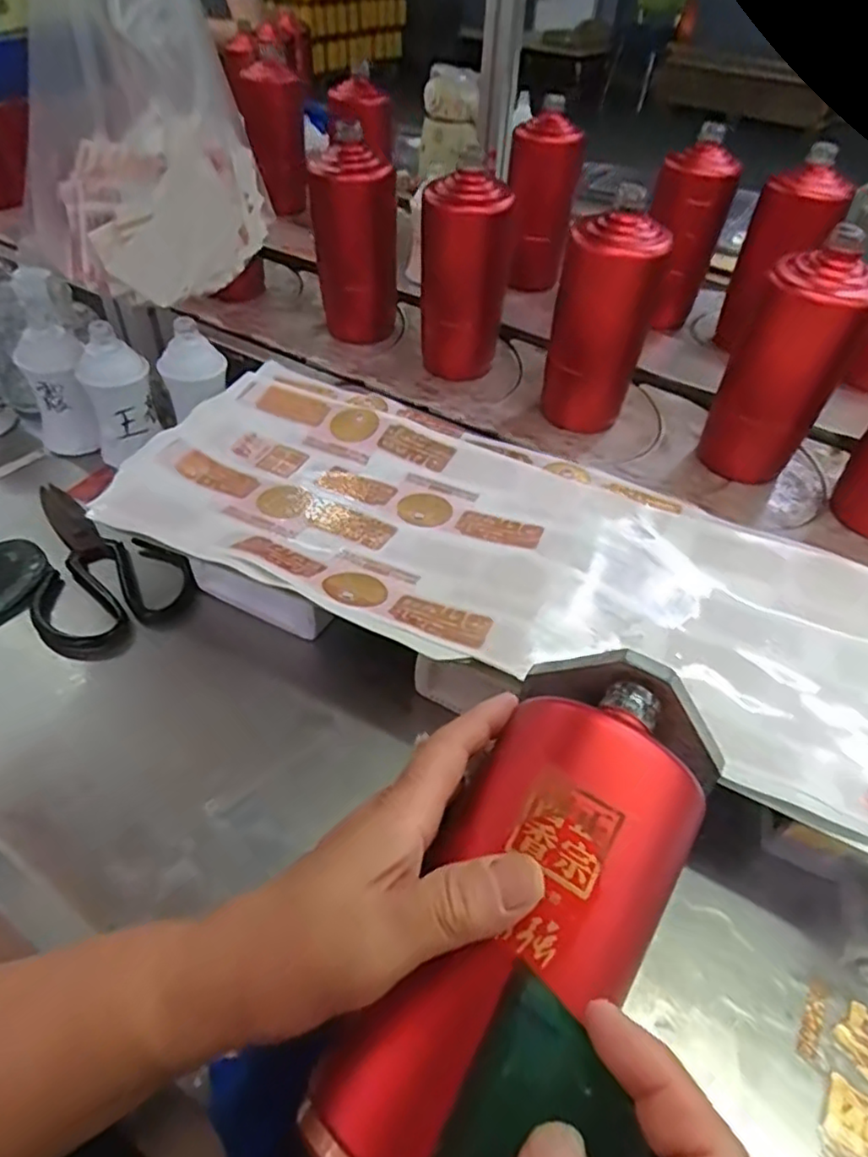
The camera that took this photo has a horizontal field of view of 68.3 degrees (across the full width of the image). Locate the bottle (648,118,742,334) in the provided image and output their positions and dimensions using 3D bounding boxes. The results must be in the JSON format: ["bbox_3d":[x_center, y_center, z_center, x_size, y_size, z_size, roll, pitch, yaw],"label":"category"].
[{"bbox_3d":[0.277,-0.386,0.723,0.072,0.182,0.076,-31,56,-29],"label":"bottle"}]

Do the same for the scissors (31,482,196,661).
[{"bbox_3d":[-0.260,-0.020,0.487,0.102,0.019,0.193,-28,54,-26],"label":"scissors"}]

